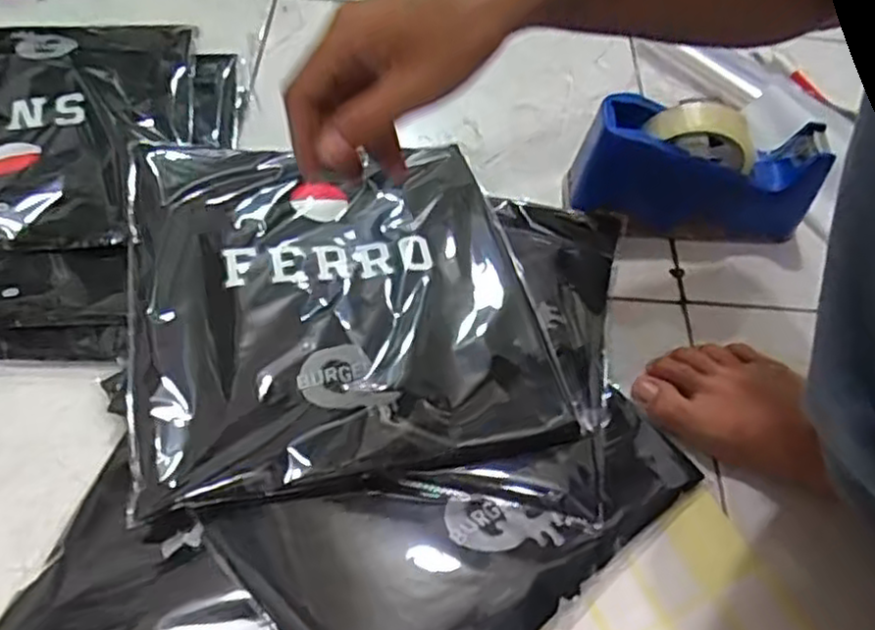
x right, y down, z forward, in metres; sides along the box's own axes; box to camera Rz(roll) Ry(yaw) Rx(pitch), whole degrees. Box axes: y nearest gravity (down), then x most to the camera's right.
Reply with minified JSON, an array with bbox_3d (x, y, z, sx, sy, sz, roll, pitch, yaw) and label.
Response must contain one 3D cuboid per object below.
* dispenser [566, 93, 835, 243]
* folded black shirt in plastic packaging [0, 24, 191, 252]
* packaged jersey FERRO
[{"bbox_3d":[0.220,-0.123,0.637,0.201,0.107,0.069,7,54,0],"label":"dispenser"},{"bbox_3d":[-0.372,-0.176,0.656,0.274,0.026,0.319,-5,55,-8],"label":"folded black shirt in plastic packaging"},{"bbox_3d":[-0.080,-0.027,0.564,0.284,0.023,0.315,-10,56,-12],"label":"packaged jersey FERRO"}]

